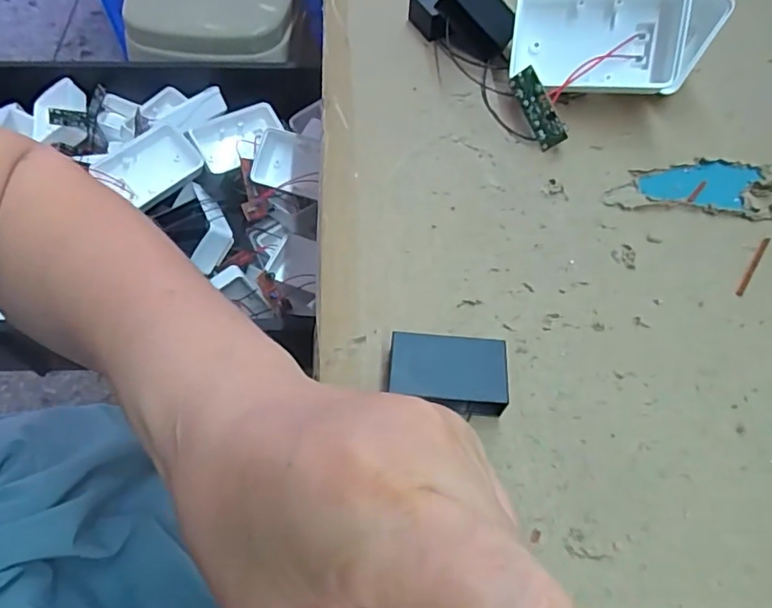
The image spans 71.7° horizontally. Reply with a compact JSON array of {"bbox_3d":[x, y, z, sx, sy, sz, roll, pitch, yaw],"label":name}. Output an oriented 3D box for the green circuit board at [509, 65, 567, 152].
[{"bbox_3d":[0.084,-0.108,0.296,0.004,0.015,0.044,-35,99,-47],"label":"green circuit board"}]

